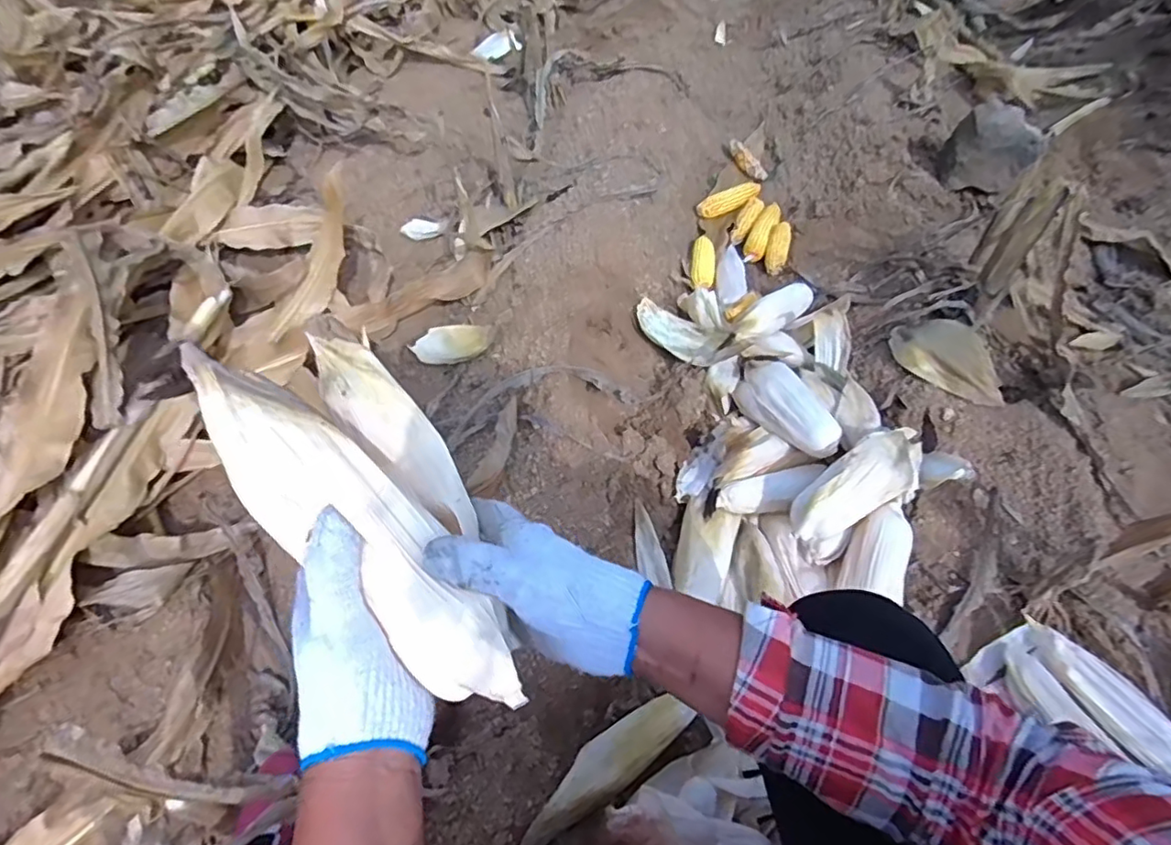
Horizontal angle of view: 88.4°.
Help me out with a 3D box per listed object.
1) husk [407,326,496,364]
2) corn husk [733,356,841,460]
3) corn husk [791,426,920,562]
[{"bbox_3d":[-0.249,-0.147,1.119,0.177,0.021,0.084,0,51,26],"label":"husk"},{"bbox_3d":[0.322,-0.034,0.963,0.092,0.060,0.228,-27,57,-16],"label":"corn husk"},{"bbox_3d":[0.394,0.095,0.855,0.238,0.112,0.086,-29,57,-18],"label":"corn husk"}]

